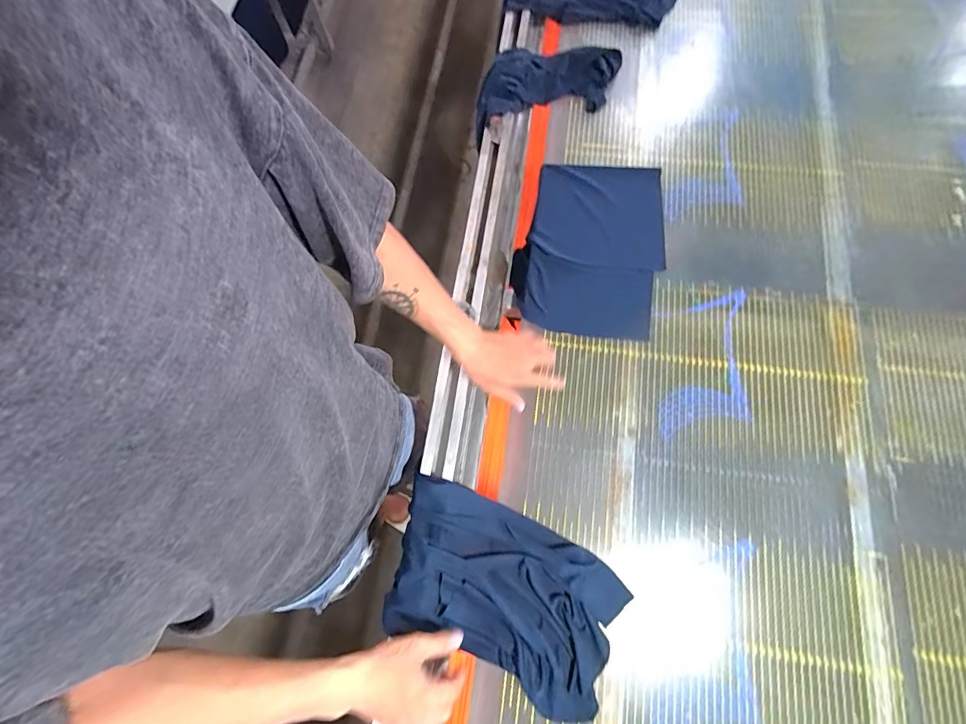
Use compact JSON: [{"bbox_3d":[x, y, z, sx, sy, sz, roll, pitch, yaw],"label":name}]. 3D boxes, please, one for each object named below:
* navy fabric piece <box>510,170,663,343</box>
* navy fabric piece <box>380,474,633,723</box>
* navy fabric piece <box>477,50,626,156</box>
[{"bbox_3d":[0.196,-0.214,0.792,0.248,0.034,0.316,8,77,2],"label":"navy fabric piece"},{"bbox_3d":[0.022,0.310,0.596,0.317,0.040,0.198,24,73,10],"label":"navy fabric piece"},{"bbox_3d":[0.125,-0.557,0.880,0.310,0.067,0.171,-21,72,-5],"label":"navy fabric piece"}]

